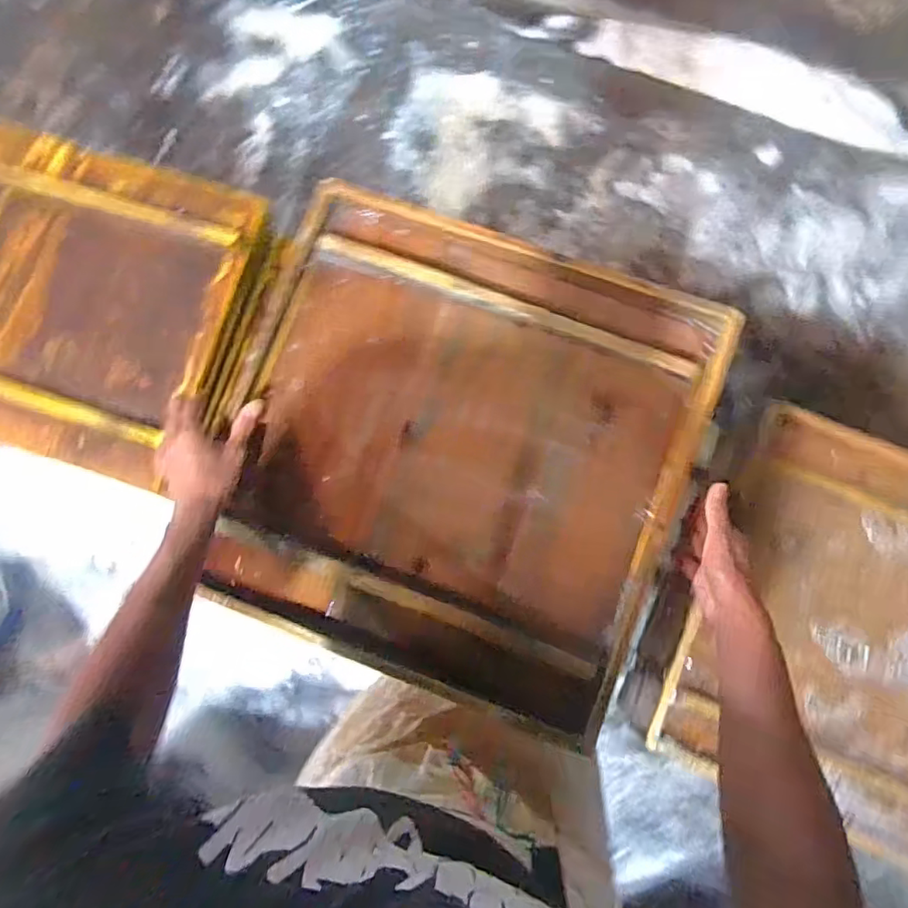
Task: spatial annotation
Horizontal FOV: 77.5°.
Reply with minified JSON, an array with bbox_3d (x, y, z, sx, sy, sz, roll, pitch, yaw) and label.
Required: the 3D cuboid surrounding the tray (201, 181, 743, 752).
[{"bbox_3d":[0.013,-0.003,0.704,0.533,0.049,0.554,19,85,5],"label":"tray"}]

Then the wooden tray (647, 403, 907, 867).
[{"bbox_3d":[0.647,0.279,0.827,0.555,0.047,0.542,23,85,5],"label":"wooden tray"}]

